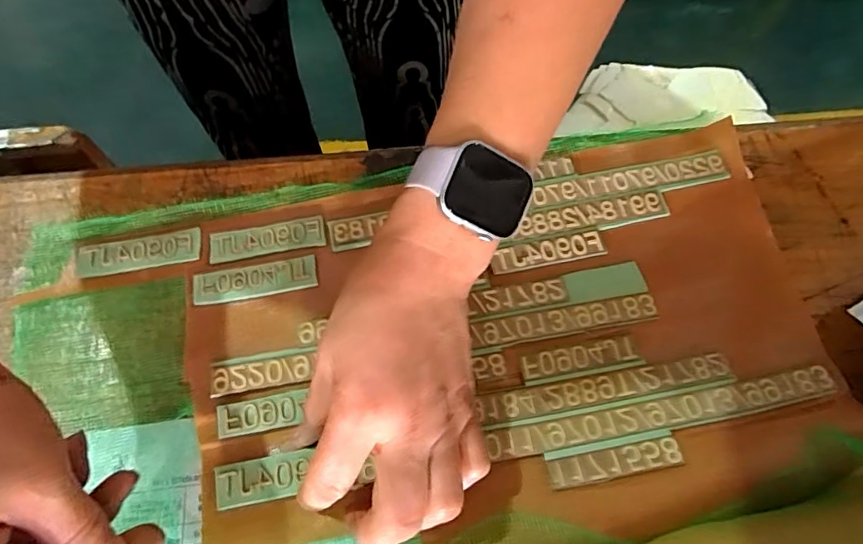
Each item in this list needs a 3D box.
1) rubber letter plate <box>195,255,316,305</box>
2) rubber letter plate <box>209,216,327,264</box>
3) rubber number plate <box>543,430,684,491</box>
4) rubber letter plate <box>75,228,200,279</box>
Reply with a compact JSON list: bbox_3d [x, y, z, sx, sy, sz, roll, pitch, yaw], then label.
[{"bbox_3d":[-0.106,0.004,0.307,0.072,0.004,0.021,-12,67,-4],"label":"rubber letter plate"},{"bbox_3d":[-0.102,-0.022,0.318,0.070,0.004,0.022,-11,67,-4],"label":"rubber letter plate"},{"bbox_3d":[0.091,0.094,0.258,0.065,0.006,0.018,-9,67,-3],"label":"rubber number plate"},{"bbox_3d":[-0.181,-0.013,0.316,0.073,0.004,0.021,-10,67,-3],"label":"rubber letter plate"}]

